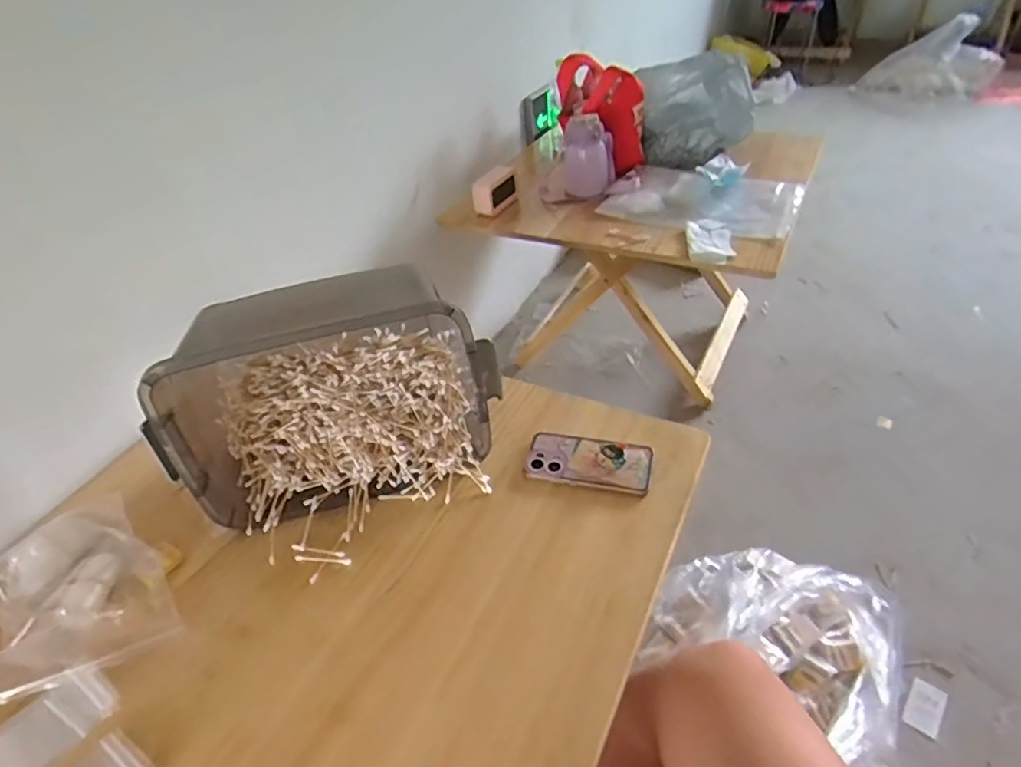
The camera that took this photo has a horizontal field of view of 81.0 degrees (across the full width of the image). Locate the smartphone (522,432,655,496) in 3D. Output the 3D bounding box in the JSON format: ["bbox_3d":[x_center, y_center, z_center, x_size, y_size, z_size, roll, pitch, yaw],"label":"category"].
[{"bbox_3d":[0.102,0.100,0.786,0.161,0.017,0.084,7,42,17],"label":"smartphone"}]

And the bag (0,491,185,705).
[{"bbox_3d":[-0.514,0.244,0.696,0.182,0.044,0.239,-31,45,-25],"label":"bag"}]

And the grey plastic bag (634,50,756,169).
[{"bbox_3d":[0.467,-0.691,1.549,0.206,0.259,0.209,-16,41,-10],"label":"grey plastic bag"}]

